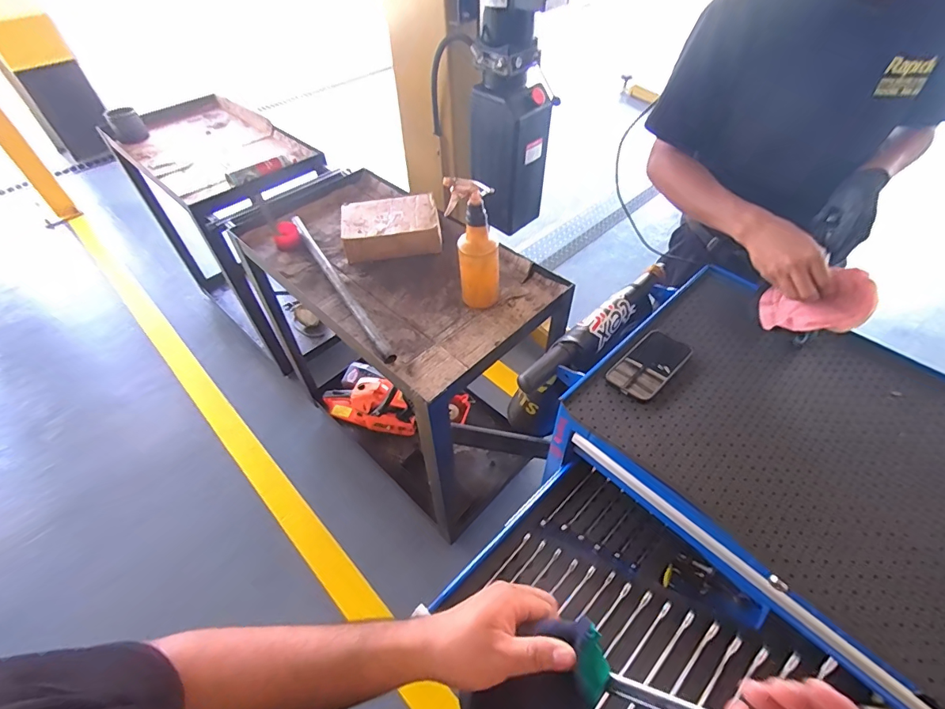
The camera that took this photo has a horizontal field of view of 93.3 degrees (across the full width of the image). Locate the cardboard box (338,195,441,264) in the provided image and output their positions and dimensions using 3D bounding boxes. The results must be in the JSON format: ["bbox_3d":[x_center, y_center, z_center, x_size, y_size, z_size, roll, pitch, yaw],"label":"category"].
[{"bbox_3d":[-0.212,-0.335,1.163,0.244,0.085,0.155,-8,49,-5],"label":"cardboard box"}]

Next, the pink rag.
[{"bbox_3d":[0.553,-0.079,0.719,0.125,0.106,0.082,17,52,16],"label":"pink rag"}]

